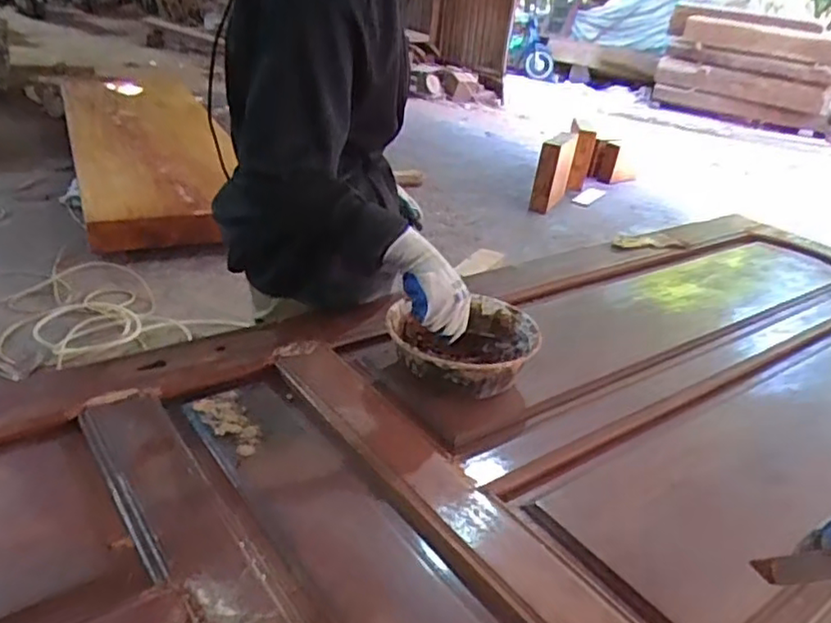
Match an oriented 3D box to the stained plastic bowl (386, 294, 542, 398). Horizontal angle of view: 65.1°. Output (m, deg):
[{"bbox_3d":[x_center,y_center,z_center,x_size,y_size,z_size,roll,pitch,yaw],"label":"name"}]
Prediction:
[{"bbox_3d":[0.065,0.056,0.904,0.203,0.079,0.187,-2,29,-15],"label":"stained plastic bowl"}]

